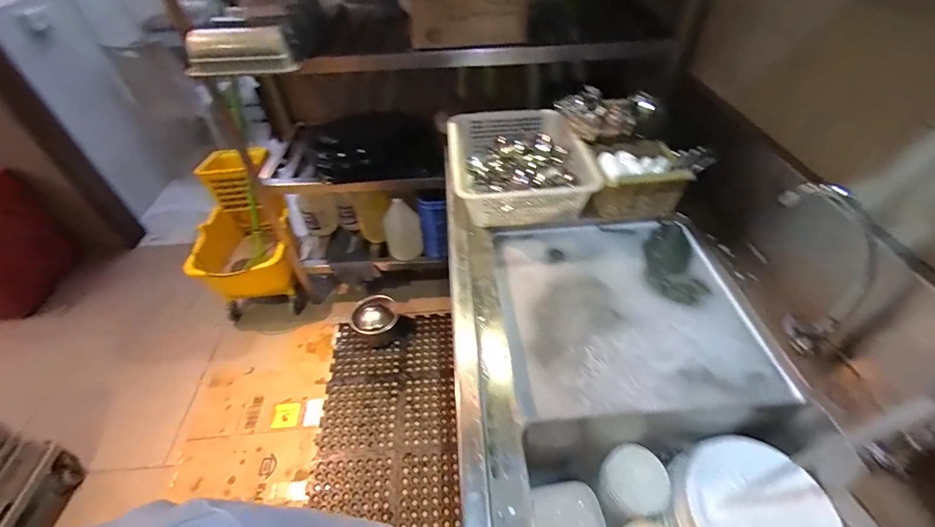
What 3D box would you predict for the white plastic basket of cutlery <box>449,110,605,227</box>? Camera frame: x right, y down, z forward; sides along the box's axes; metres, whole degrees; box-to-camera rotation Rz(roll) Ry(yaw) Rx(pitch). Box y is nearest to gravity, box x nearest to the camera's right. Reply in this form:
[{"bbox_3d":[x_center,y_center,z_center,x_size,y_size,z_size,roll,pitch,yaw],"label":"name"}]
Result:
[{"bbox_3d":[0.138,-0.300,1.134,0.355,0.113,0.473,-3,44,0],"label":"white plastic basket of cutlery"}]

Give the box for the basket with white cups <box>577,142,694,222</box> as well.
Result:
[{"bbox_3d":[0.423,-0.217,1.040,0.195,0.165,0.204,0,45,4],"label":"basket with white cups"}]

